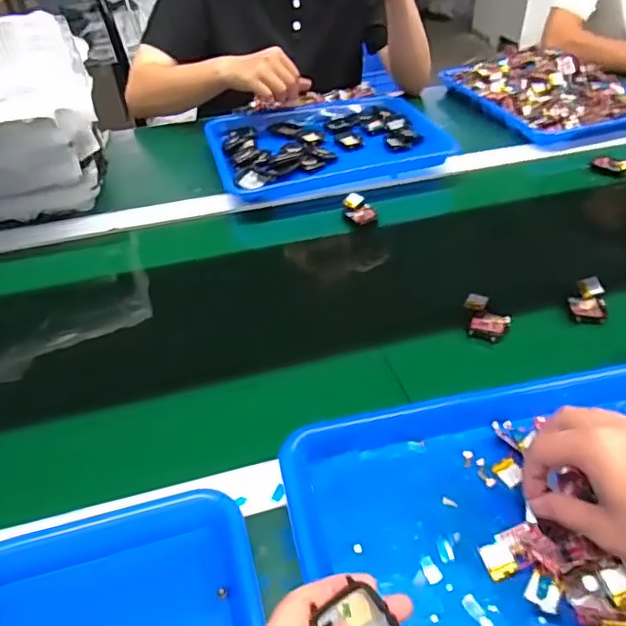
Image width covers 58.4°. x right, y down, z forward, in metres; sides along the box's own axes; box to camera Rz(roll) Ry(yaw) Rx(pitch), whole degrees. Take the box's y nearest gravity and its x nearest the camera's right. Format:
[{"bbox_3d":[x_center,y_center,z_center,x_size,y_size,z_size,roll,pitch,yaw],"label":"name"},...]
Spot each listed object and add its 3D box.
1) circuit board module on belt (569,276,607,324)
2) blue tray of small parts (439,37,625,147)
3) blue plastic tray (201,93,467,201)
[{"bbox_3d":[0.286,-0.013,0.582,0.034,0.024,0.048,4,42,6],"label":"circuit board module on belt"},{"bbox_3d":[0.396,-0.387,0.964,0.217,0.067,0.318,-18,44,-16],"label":"blue tray of small parts"},{"bbox_3d":[0.014,-0.264,0.856,0.336,0.035,0.266,-9,42,-8],"label":"blue plastic tray"}]

